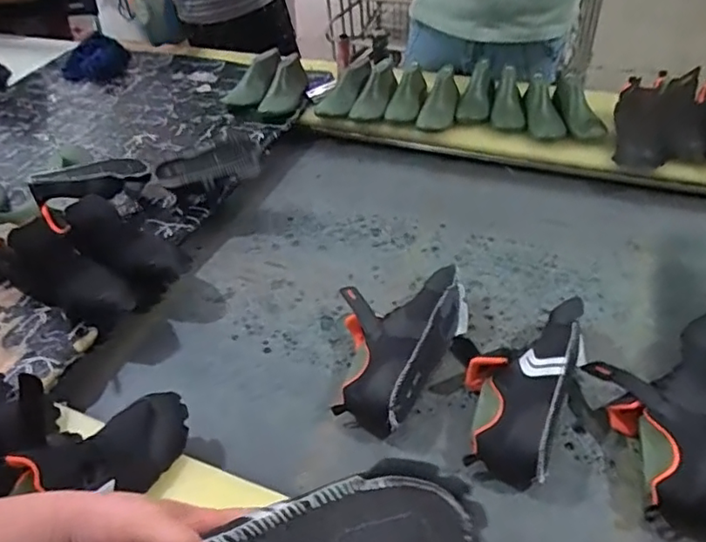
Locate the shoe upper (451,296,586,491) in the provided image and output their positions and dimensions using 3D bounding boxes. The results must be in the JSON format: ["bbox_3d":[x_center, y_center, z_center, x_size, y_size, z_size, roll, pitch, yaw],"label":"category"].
[{"bbox_3d":[0.208,0.131,0.745,0.139,0.086,0.258,18,50,23],"label":"shoe upper"}]

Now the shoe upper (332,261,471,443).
[{"bbox_3d":[0.072,0.107,0.788,0.176,0.085,0.235,-1,45,6],"label":"shoe upper"}]

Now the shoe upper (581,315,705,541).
[{"bbox_3d":[0.364,0.160,0.685,0.147,0.085,0.272,10,47,16],"label":"shoe upper"}]

